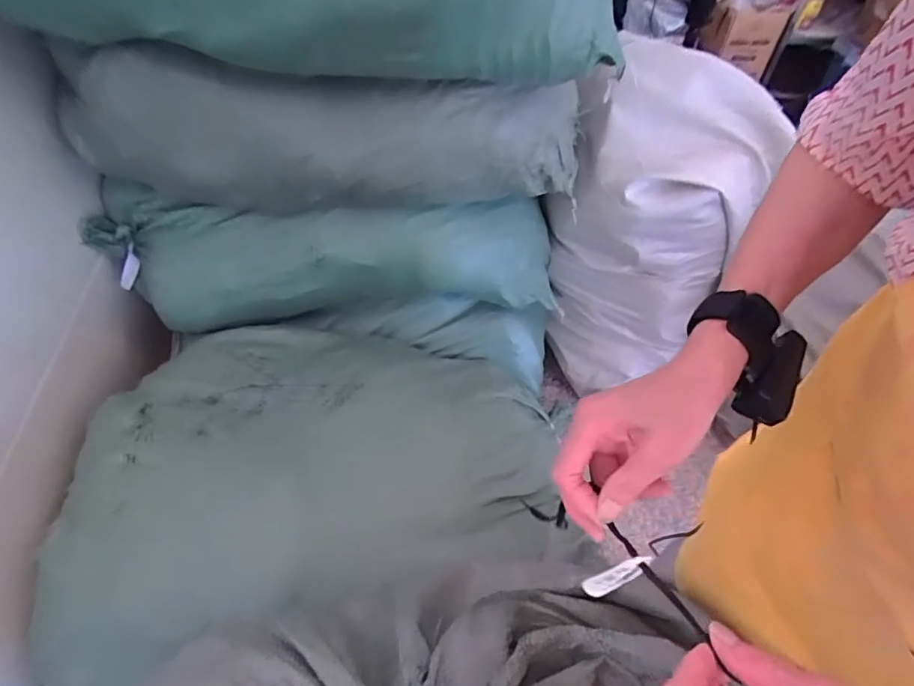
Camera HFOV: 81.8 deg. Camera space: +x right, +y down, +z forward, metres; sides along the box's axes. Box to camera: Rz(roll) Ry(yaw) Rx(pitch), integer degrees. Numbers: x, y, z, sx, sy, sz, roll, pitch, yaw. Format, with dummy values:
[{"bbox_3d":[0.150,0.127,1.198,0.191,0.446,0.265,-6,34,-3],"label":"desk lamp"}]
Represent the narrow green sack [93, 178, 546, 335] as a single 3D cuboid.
[{"bbox_3d":[-0.248,-0.184,1.129,0.955,0.283,0.186,-7,51,-10],"label":"narrow green sack"}]

